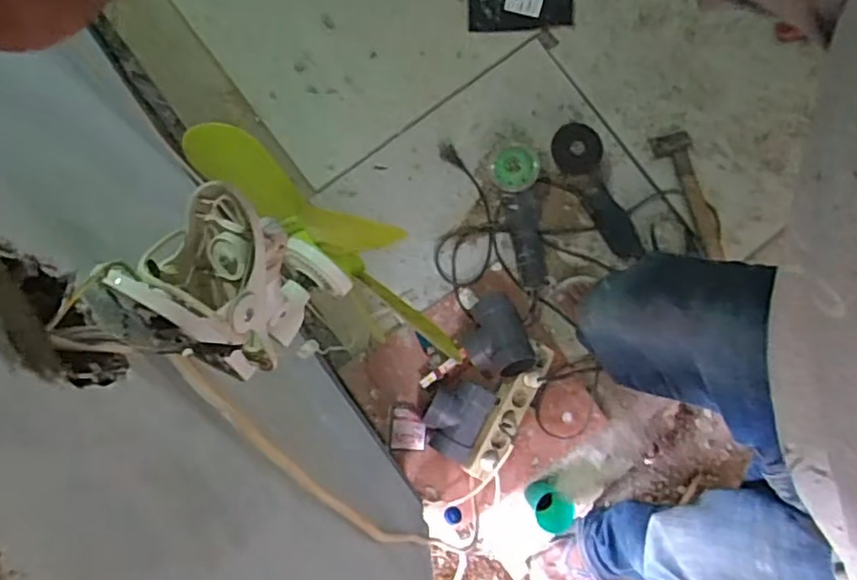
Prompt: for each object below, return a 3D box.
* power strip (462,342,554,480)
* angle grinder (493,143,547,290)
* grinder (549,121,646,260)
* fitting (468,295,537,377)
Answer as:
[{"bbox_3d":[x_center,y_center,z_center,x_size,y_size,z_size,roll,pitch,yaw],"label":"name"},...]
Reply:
[{"bbox_3d":[0.160,0.232,1.245,0.061,0.043,0.281,26,81,5],"label":"power strip"},{"bbox_3d":[0.185,-0.158,1.278,0.102,0.115,0.291,-4,80,0],"label":"angle grinder"},{"bbox_3d":[0.334,-0.193,1.308,0.104,0.082,0.285,-21,80,-3],"label":"grinder"},{"bbox_3d":[0.132,0.090,1.258,0.124,0.077,0.164,-18,80,-3],"label":"fitting"}]

